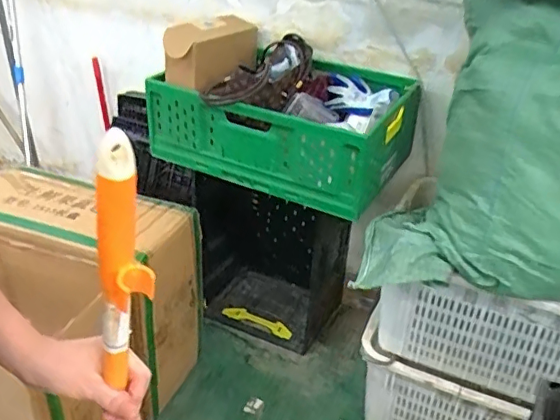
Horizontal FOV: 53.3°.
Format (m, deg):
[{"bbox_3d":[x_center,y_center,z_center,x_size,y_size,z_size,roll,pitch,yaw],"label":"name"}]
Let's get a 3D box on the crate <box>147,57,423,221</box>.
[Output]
[{"bbox_3d":[0.014,-0.245,1.514,0.643,0.238,0.394,19,33,26],"label":"crate"}]

